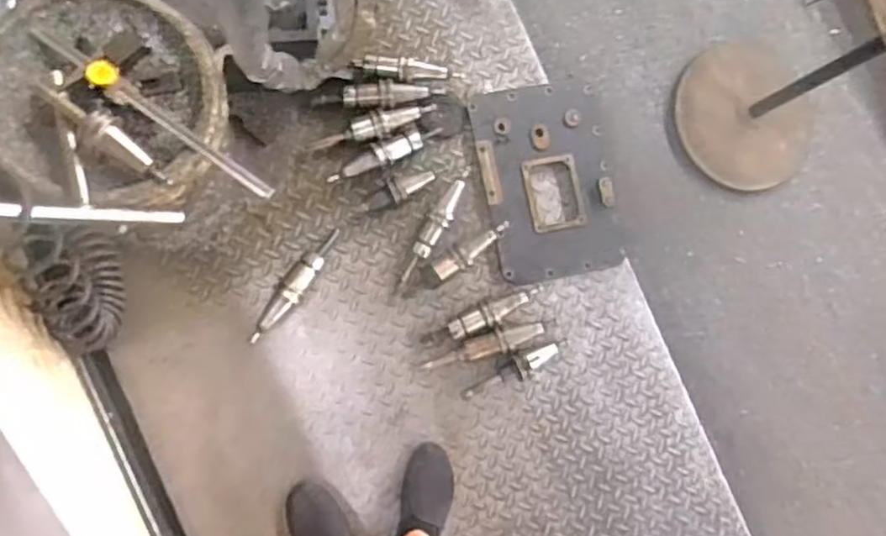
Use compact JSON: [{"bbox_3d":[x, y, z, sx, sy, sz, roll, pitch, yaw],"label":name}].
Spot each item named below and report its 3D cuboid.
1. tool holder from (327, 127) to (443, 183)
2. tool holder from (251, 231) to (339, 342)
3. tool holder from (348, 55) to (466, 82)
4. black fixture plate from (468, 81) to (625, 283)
[{"bbox_3d":[-0.107,-0.217,1.275,0.240,0.047,0.047,-26,87,-10],"label":"tool holder"},{"bbox_3d":[-0.271,0.032,1.231,0.049,0.045,0.250,35,80,-3],"label":"tool holder"},{"bbox_3d":[-0.069,-0.377,1.297,0.217,0.053,0.049,9,83,-6],"label":"tool holder"},{"bbox_3d":[0.209,-0.173,1.316,0.256,0.042,0.377,-10,83,-9],"label":"black fixture plate"}]

